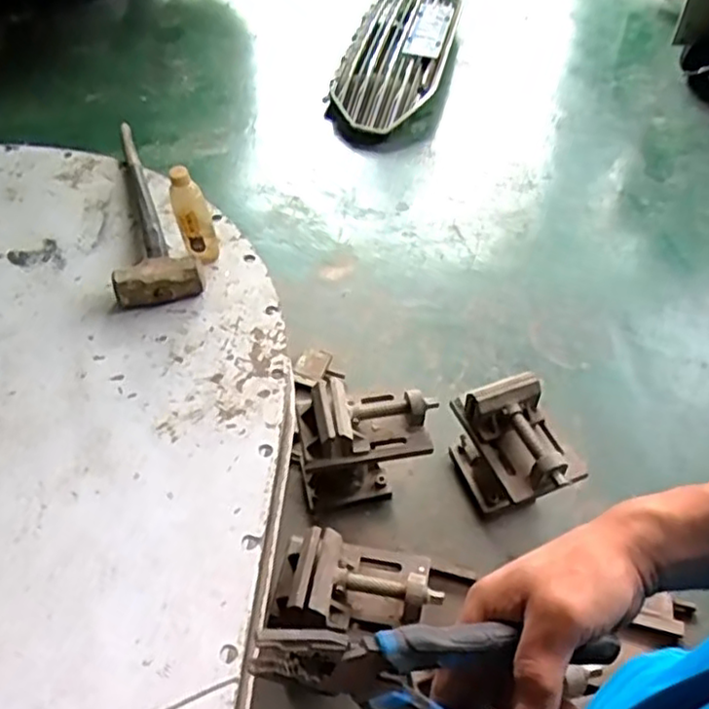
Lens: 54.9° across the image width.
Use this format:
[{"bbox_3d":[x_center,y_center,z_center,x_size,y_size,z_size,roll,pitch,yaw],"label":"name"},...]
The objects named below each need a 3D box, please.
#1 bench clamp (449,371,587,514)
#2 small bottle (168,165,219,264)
[{"bbox_3d":[0.342,0.227,1.483,0.156,0.319,0.279,-23,53,-17],"label":"bench clamp"},{"bbox_3d":[-0.285,-0.243,1.217,0.064,0.200,0.050,-13,53,-11],"label":"small bottle"}]

